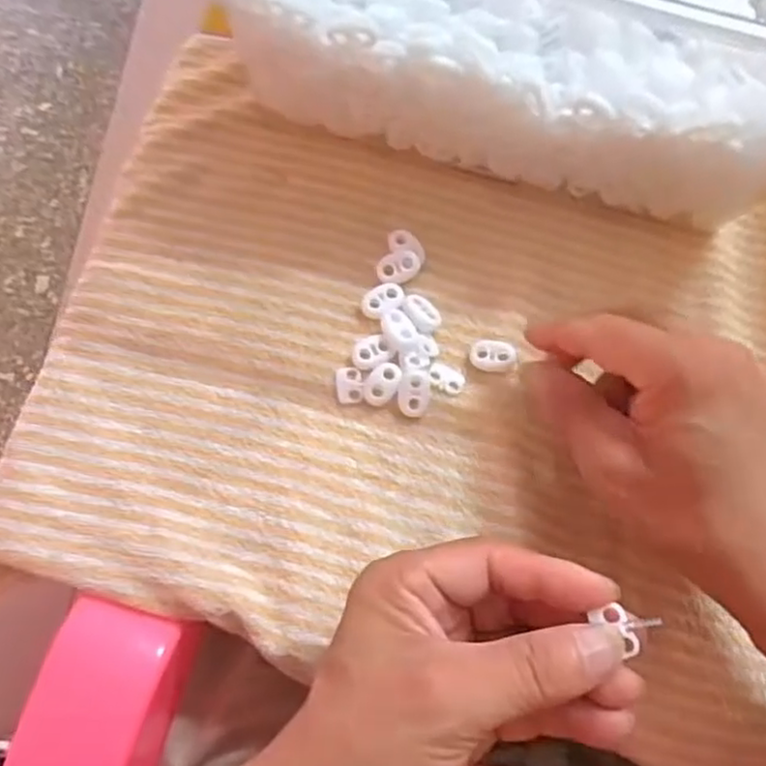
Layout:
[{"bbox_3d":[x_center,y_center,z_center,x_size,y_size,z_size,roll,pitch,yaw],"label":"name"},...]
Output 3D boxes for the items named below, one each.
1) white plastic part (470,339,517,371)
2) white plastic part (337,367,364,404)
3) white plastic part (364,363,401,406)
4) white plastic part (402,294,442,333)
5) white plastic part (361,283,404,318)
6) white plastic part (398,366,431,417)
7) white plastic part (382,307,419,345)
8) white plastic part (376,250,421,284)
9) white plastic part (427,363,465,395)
[{"bbox_3d":[0.054,-0.013,0.325,0.021,0.010,0.015,9,72,-3],"label":"white plastic part"},{"bbox_3d":[-0.016,0.001,0.317,0.013,0.004,0.018,-2,73,-6],"label":"white plastic part"},{"bbox_3d":[0.000,0.000,0.317,0.015,0.004,0.022,23,72,2],"label":"white plastic part"},{"bbox_3d":[0.020,-0.034,0.330,0.014,0.008,0.021,-30,78,-14],"label":"white plastic part"},{"bbox_3d":[0.000,-0.042,0.328,0.023,0.006,0.017,-36,79,-15],"label":"white plastic part"},{"bbox_3d":[0.015,0.004,0.316,0.015,0.007,0.025,6,72,-4],"label":"white plastic part"},{"bbox_3d":[0.008,-0.027,0.322,0.014,0.007,0.021,-31,78,-14],"label":"white plastic part"},{"bbox_3d":[0.008,-0.058,0.335,0.022,0.010,0.013,-27,77,-13],"label":"white plastic part"},{"bbox_3d":[0.031,-0.003,0.321,0.018,0.004,0.012,27,72,3],"label":"white plastic part"}]

